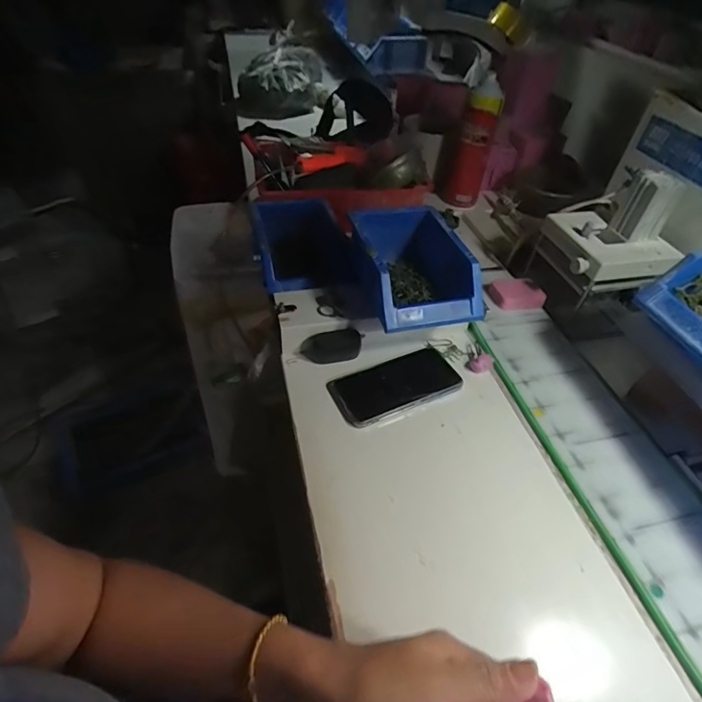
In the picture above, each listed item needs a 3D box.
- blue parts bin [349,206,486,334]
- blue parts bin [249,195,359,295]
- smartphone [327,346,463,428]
[{"bbox_3d":[0.074,-0.108,0.558,0.125,0.070,0.187,-9,47,-14],"label":"blue parts bin"},{"bbox_3d":[-0.066,-0.132,0.657,0.132,0.099,0.196,-3,46,-8],"label":"blue parts bin"},{"bbox_3d":[0.053,0.038,0.523,0.151,0.012,0.073,-16,49,-20],"label":"smartphone"}]

